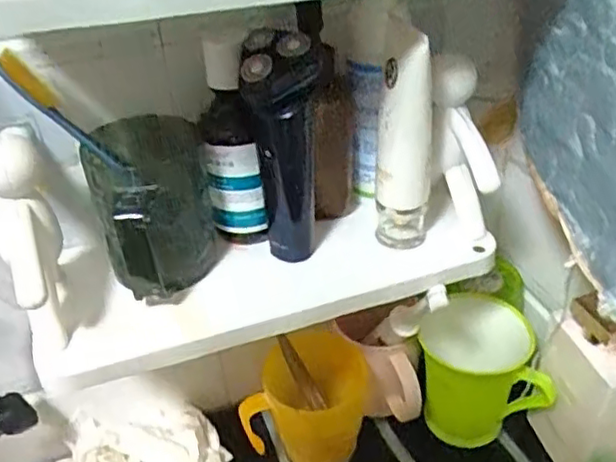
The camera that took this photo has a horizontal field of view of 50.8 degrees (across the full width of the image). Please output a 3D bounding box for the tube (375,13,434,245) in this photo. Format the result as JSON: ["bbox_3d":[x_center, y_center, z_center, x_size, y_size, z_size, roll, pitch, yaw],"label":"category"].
[{"bbox_3d":[0.067,-0.059,0.452,0.039,0.159,0.043,3,37,10],"label":"tube"}]

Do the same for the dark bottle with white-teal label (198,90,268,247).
[{"bbox_3d":[-0.052,-0.043,0.451,0.036,0.110,0.028,-5,36,-2],"label":"dark bottle with white-teal label"}]

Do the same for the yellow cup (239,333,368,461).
[{"bbox_3d":[0.000,0.163,0.595,0.111,0.124,0.075,-2,36,3],"label":"yellow cup"}]

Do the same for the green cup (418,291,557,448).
[{"bbox_3d":[0.160,0.130,0.605,0.111,0.109,0.086,1,37,7],"label":"green cup"}]

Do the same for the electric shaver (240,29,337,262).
[{"bbox_3d":[-0.011,-0.057,0.445,0.055,0.158,0.047,3,37,9],"label":"electric shaver"}]

